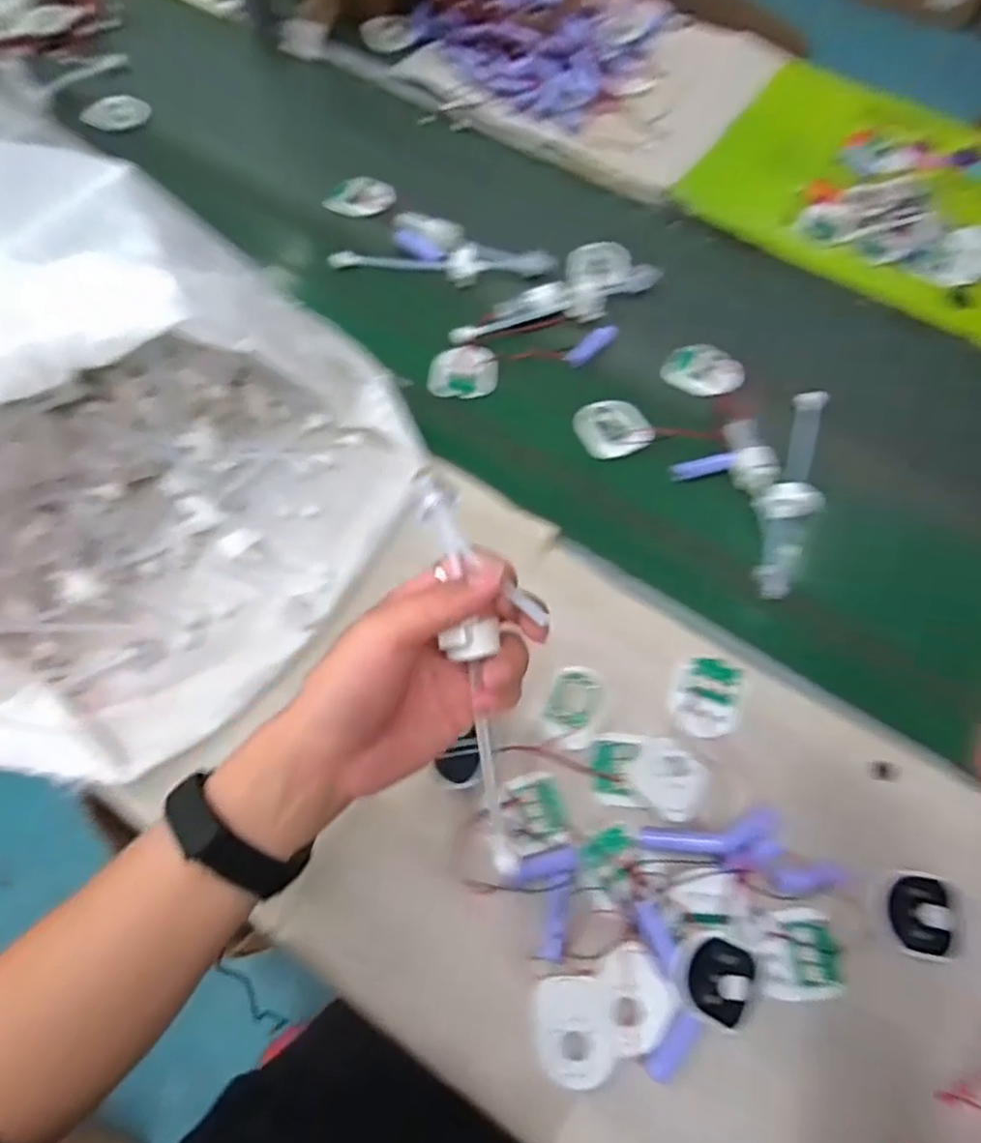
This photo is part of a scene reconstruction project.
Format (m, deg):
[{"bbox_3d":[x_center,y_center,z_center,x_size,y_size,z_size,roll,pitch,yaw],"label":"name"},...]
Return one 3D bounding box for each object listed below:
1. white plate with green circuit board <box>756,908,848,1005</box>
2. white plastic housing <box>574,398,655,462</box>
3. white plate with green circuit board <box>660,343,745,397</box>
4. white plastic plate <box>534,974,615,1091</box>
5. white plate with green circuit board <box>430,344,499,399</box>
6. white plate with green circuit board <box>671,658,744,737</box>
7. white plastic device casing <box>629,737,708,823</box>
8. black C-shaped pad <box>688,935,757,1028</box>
[{"bbox_3d":[0.188,0.234,0.403,0.054,0.011,0.046,-3,65,-1],"label":"white plate with green circuit board"},{"bbox_3d":[0.109,-0.130,0.589,0.060,0.007,0.063,-28,68,-12],"label":"white plastic housing"},{"bbox_3d":[0.198,-0.188,0.611,0.070,0.012,0.051,28,68,13],"label":"white plate with green circuit board"},{"bbox_3d":[0.049,0.270,0.387,0.042,0.008,0.055,-6,65,-2],"label":"white plastic plate"},{"bbox_3d":[-0.024,-0.189,0.612,0.064,0.004,0.058,-2,65,0],"label":"white plate with green circuit board"},{"bbox_3d":[0.154,0.089,0.467,0.043,0.007,0.056,18,66,9],"label":"white plate with green circuit board"},{"bbox_3d":[0.120,0.138,0.441,0.046,0.016,0.047,0,65,1],"label":"white plastic device casing"},{"bbox_3d":[0.136,0.242,0.389,0.044,0.006,0.044,28,74,-9],"label":"black C-shaped pad"}]

